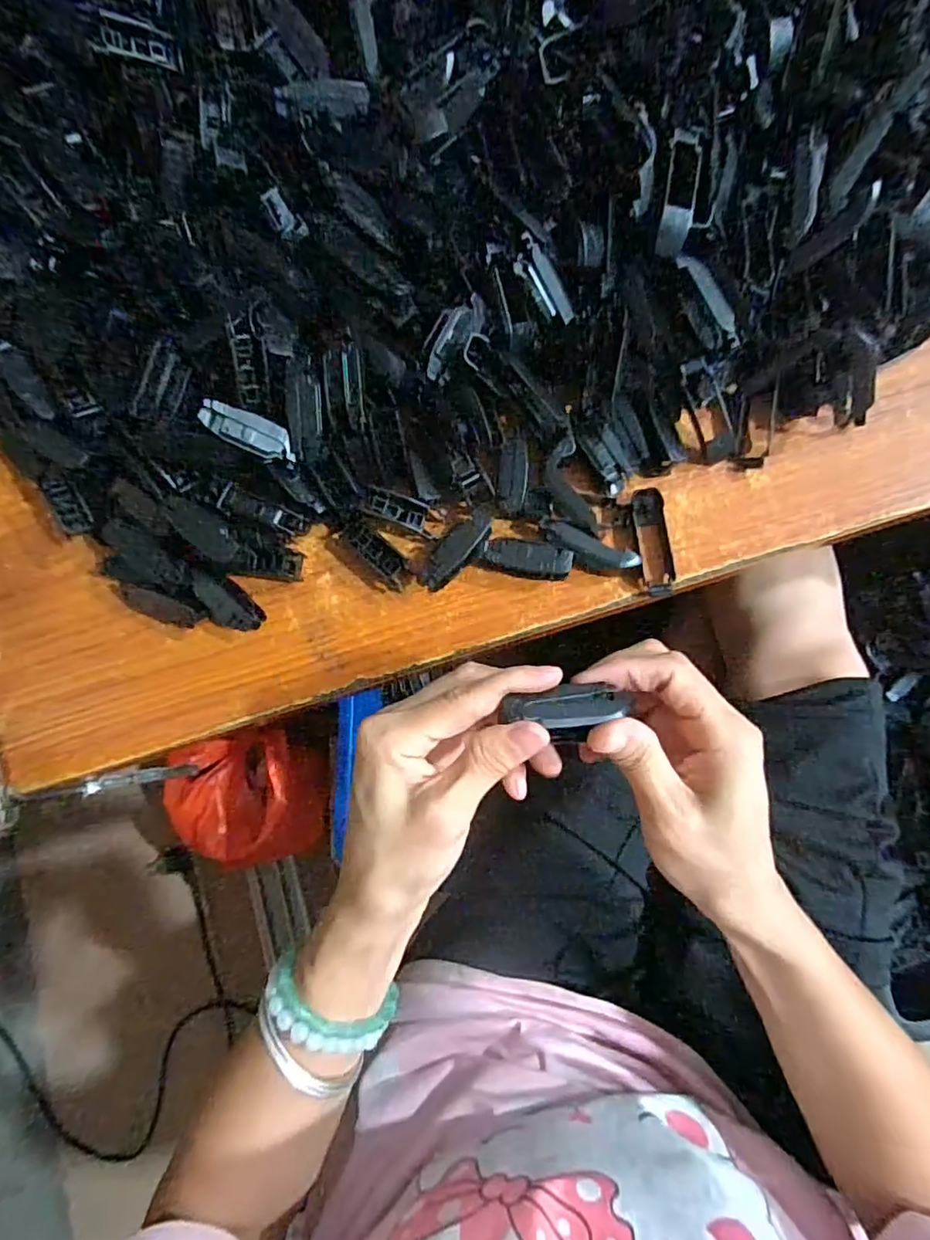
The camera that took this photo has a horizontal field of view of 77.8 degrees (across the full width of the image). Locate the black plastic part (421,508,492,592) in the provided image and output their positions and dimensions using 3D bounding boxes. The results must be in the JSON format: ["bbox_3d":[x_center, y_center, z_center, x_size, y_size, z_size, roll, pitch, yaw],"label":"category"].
[{"bbox_3d":[-0.005,-0.038,0.317,0.050,0.013,0.017,-45,80,-2],"label":"black plastic part"}]

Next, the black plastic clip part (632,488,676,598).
[{"bbox_3d":[0.101,-0.041,0.309,0.017,0.008,0.057,-10,81,4],"label":"black plastic clip part"}]

